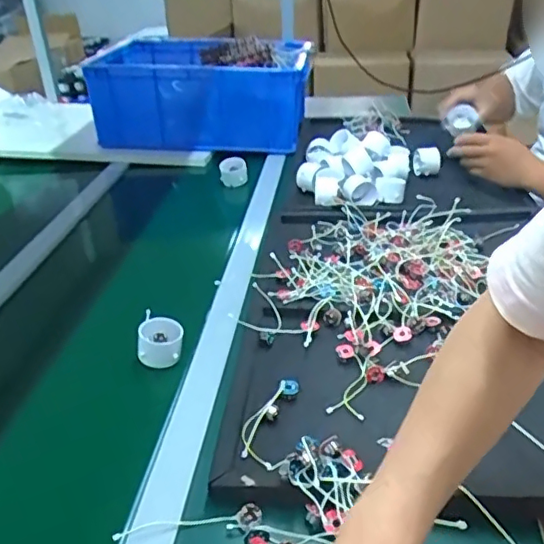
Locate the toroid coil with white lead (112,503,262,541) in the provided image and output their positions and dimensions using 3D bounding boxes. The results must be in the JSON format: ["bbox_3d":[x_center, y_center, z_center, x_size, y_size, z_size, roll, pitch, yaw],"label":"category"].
[{"bbox_3d":[-0.068,0.208,0.477,0.118,0.015,0.018,-4,31,-3],"label":"toroid coil with white lead"}]

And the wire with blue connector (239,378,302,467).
[{"bbox_3d":[-0.005,0.139,0.563,0.042,0.017,0.104,6,32,14],"label":"wire with blue connector"}]

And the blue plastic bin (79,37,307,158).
[{"bbox_3d":[-0.150,-0.418,1.333,0.462,0.181,0.312,5,32,12],"label":"blue plastic bin"}]

